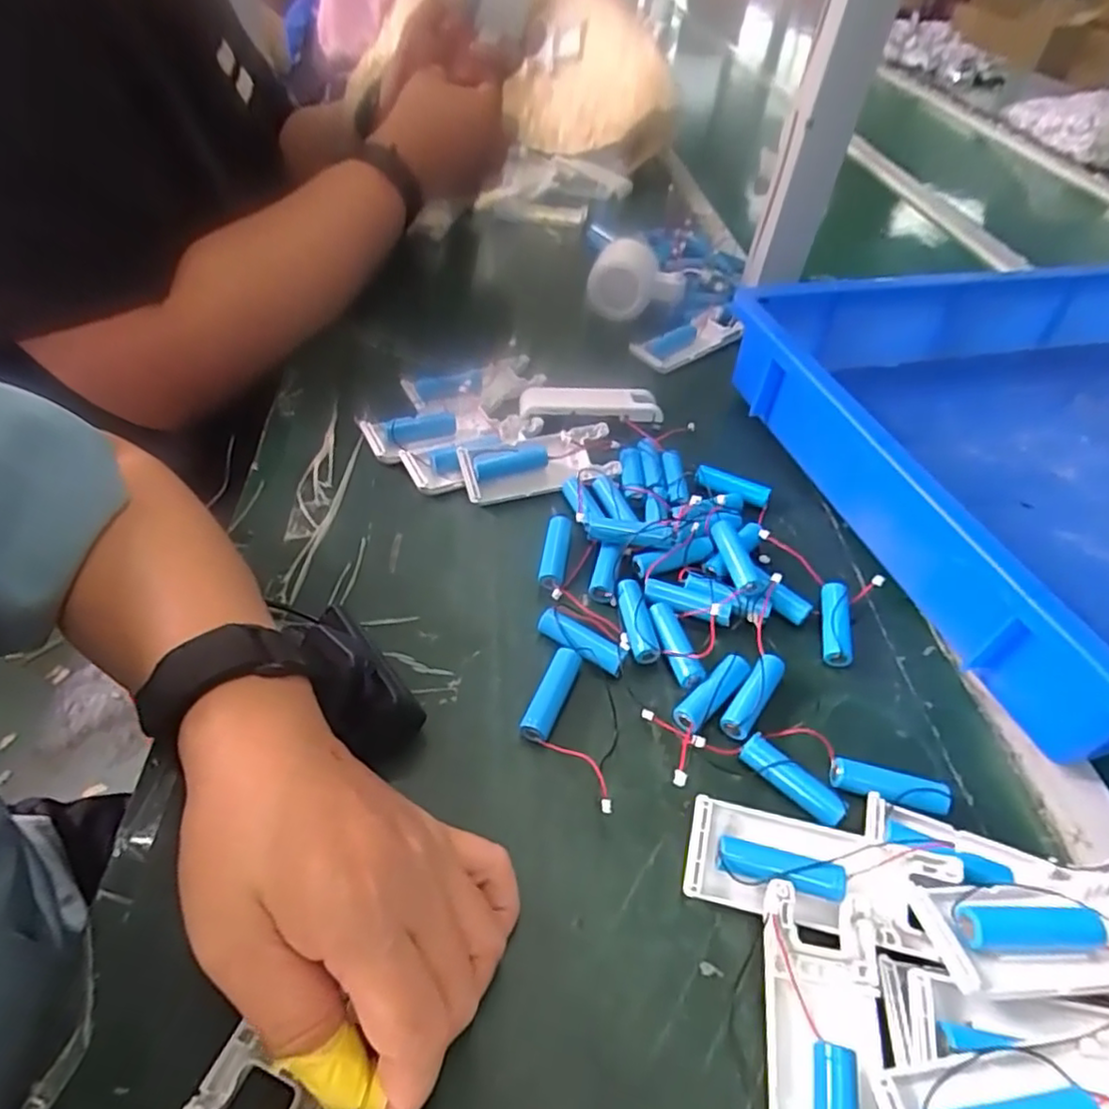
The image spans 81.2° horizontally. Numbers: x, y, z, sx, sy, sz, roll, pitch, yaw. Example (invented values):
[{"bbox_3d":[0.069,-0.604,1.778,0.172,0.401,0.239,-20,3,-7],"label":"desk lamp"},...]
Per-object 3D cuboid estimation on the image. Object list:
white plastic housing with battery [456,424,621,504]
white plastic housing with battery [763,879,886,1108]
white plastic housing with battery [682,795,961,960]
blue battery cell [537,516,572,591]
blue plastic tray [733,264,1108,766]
[{"bbox_3d":[-0.010,-0.058,0.433,0.103,0.026,0.035,-13,50,-16],"label":"white plastic housing with battery"},{"bbox_3d":[0.094,0.176,0.225,0.041,0.016,0.102,10,47,5],"label":"white plastic housing with battery"},{"bbox_3d":[0.106,0.130,0.264,0.101,0.019,0.037,13,48,7],"label":"white plastic housing with battery"},{"bbox_3d":[0.000,-0.001,0.386,0.014,0.013,0.050,8,47,3],"label":"blue battery cell"},{"bbox_3d":[0.442,-0.094,0.460,0.546,0.101,0.350,-15,50,-18],"label":"blue plastic tray"}]

